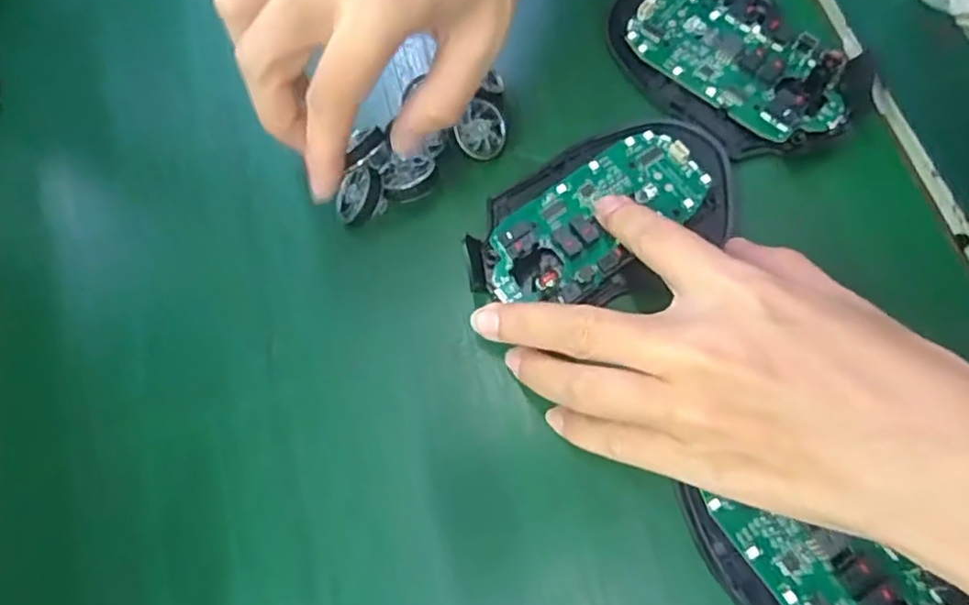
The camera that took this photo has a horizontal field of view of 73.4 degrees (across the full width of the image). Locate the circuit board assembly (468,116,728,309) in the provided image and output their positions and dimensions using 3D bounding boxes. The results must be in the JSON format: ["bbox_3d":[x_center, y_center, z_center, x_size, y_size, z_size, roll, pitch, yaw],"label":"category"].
[{"bbox_3d":[0.049,-0.039,0.268,0.117,0.020,0.062,-27,74,-7],"label":"circuit board assembly"}]

